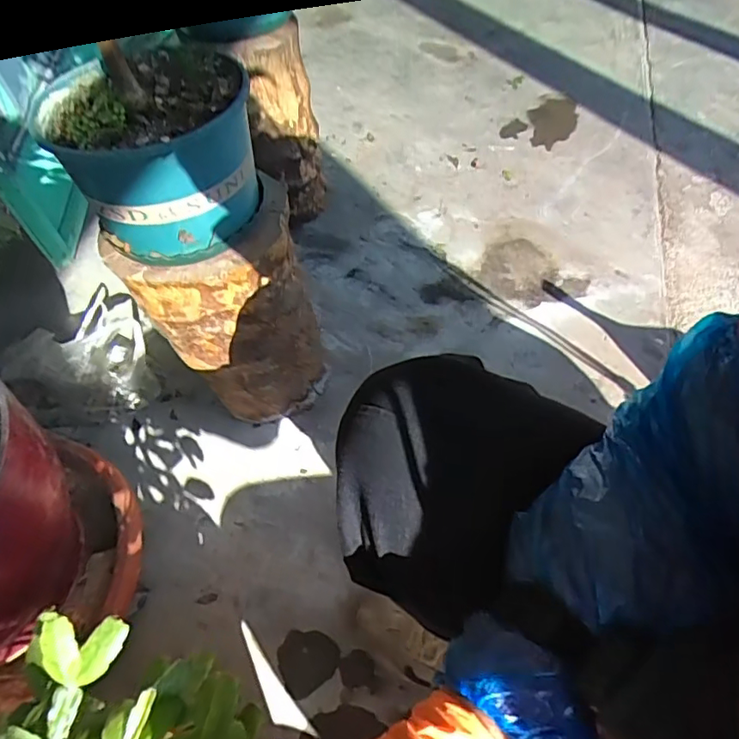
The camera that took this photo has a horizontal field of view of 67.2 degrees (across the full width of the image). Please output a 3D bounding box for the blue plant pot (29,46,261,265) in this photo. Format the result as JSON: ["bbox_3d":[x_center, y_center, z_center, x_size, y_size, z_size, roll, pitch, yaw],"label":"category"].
[{"bbox_3d":[-0.207,-0.216,0.573,0.176,0.135,0.160,-4,54,5],"label":"blue plant pot"}]

